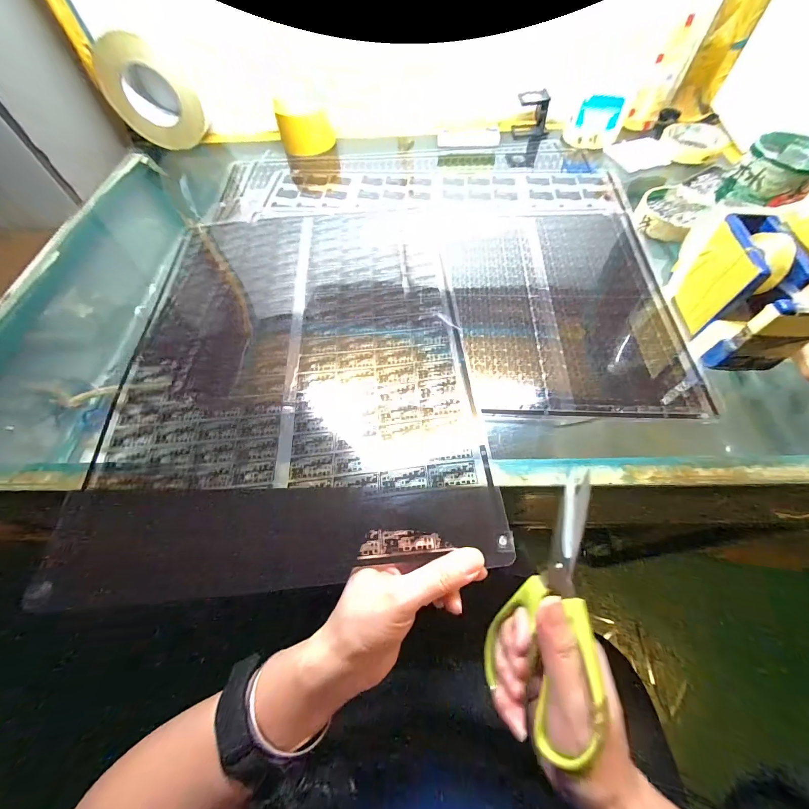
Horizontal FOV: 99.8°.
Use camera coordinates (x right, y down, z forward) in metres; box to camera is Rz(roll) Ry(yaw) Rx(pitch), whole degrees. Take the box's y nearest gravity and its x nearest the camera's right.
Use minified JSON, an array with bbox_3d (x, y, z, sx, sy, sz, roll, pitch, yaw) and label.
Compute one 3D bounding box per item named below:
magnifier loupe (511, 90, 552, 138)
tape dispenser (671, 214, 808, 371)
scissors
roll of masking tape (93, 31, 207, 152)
[{"bbox_3d":[0.207,-0.470,0.547,0.056,0.054,0.034,10,60,9],"label":"magnifier loupe"},{"bbox_3d":[0.300,-0.102,0.304,0.051,0.076,0.134,2,60,4],"label":"tape dispenser"},{"bbox_3d":[0.098,0.122,0.222,0.012,0.077,0.155,26,79,-27],"label":"scissors"},{"bbox_3d":[-0.387,-0.472,0.525,0.146,0.125,0.045,28,37,-27],"label":"roll of masking tape"}]

